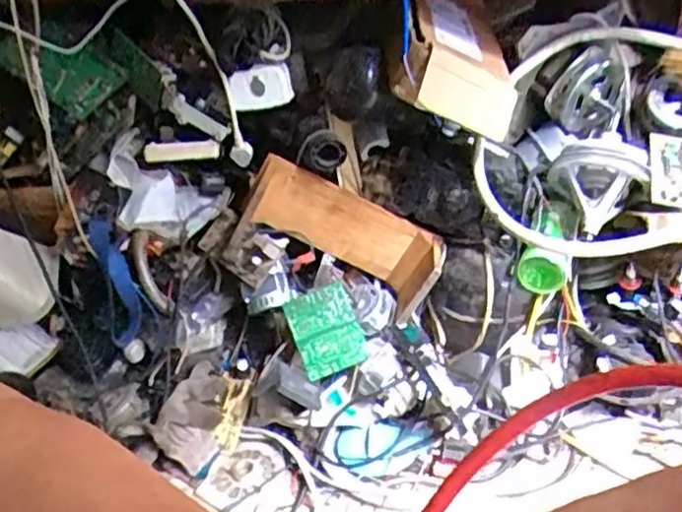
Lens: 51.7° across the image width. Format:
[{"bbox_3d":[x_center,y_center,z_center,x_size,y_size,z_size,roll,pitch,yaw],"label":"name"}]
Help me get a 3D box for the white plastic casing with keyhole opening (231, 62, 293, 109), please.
[{"bbox_3d":[-0.109,-0.237,0.985,0.088,0.059,0.025,-20,35,-19],"label":"white plastic casing with keyhole opening"}]

